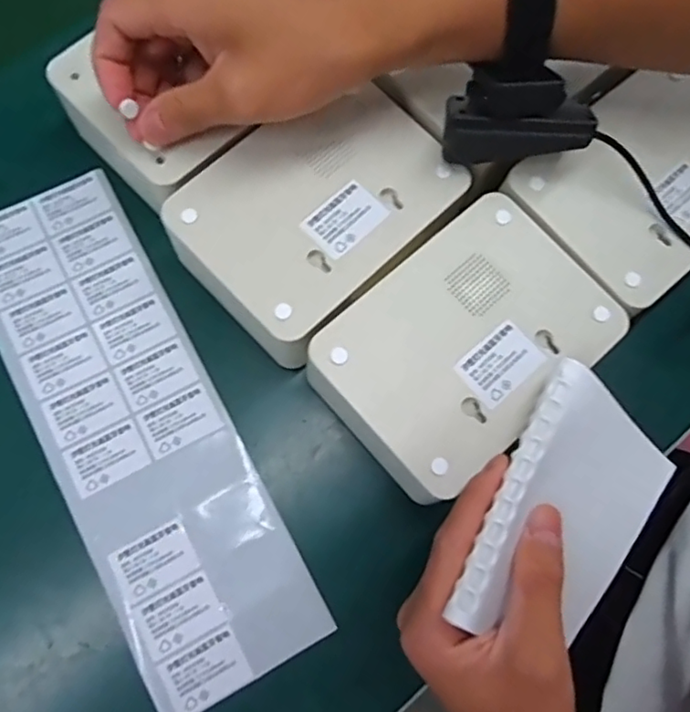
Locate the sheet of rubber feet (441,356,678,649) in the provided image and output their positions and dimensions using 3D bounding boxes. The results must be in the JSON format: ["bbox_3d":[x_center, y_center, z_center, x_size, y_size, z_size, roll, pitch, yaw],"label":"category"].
[{"bbox_3d":[0.106,0.077,0.275,0.097,0.018,0.121,39,71,-26],"label":"sheet of rubber feet"}]

